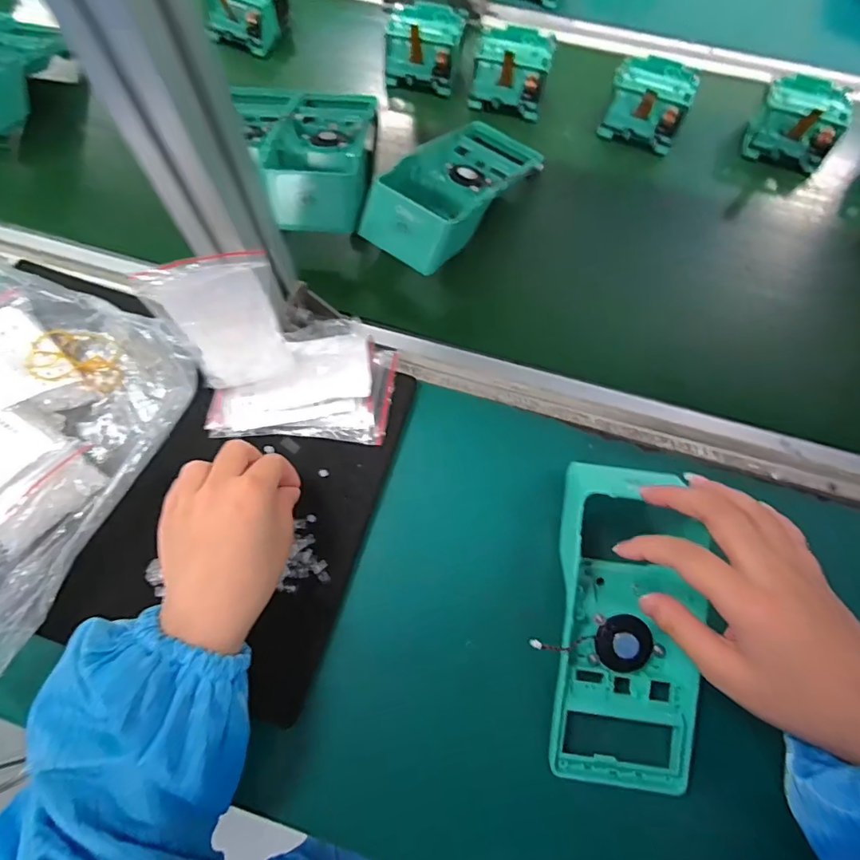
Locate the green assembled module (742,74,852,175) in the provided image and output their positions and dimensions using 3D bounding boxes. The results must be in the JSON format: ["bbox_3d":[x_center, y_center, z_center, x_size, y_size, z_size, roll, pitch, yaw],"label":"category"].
[{"bbox_3d":[0.361,-0.304,0.484,0.079,0.045,0.077,26,71,11],"label":"green assembled module"}]

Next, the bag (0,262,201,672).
[{"bbox_3d":[-0.307,0.015,0.333,0.217,0.045,0.270,19,70,8],"label":"bag"}]

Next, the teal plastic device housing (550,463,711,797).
[{"bbox_3d":[0.126,0.116,0.303,0.093,0.056,0.186,7,68,4],"label":"teal plastic device housing"}]

